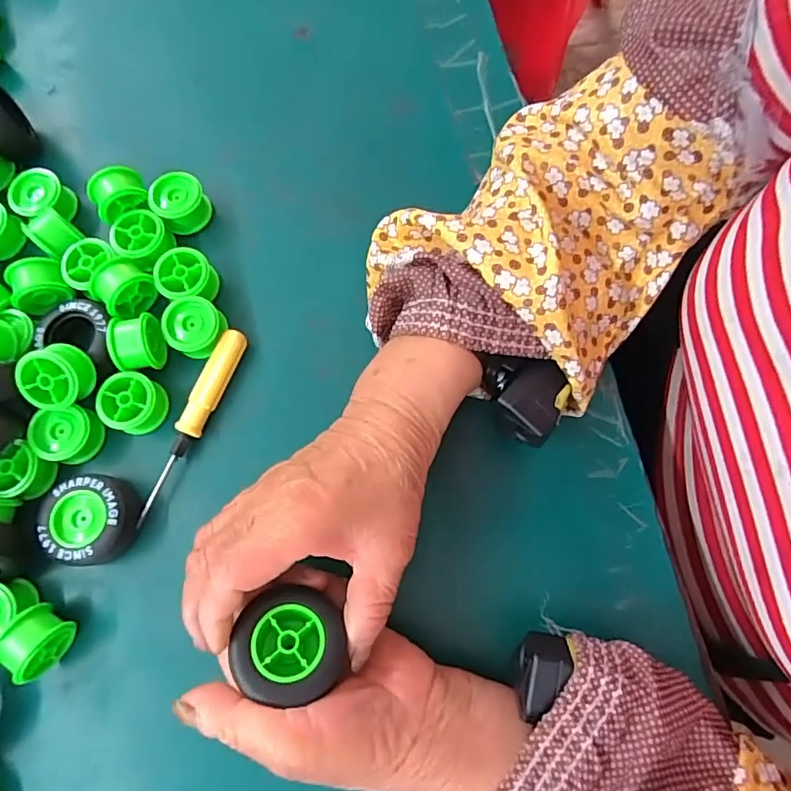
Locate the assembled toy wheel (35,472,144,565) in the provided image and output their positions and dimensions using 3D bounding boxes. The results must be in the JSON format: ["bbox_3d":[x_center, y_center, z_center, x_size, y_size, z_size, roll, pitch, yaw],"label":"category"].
[{"bbox_3d":[-0.171,0.070,0.303,0.048,0.028,0.047,0,76,2],"label":"assembled toy wheel"}]

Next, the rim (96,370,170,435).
[{"bbox_3d":[-0.156,0.005,0.318,0.031,0.023,0.033,15,77,6],"label":"rim"}]

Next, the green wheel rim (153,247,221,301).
[{"bbox_3d":[-0.130,-0.072,0.335,0.032,0.024,0.032,0,76,2],"label":"green wheel rim"}]

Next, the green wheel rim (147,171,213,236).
[{"bbox_3d":[-0.139,-0.124,0.349,0.033,0.025,0.033,0,76,2],"label":"green wheel rim"}]

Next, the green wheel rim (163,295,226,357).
[{"bbox_3d":[-0.122,-0.040,0.327,0.032,0.025,0.033,0,76,2],"label":"green wheel rim"}]

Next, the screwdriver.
[{"bbox_3d":[-0.119,0.016,0.319,0.014,0.017,0.120,21,77,7],"label":"screwdriver"}]

